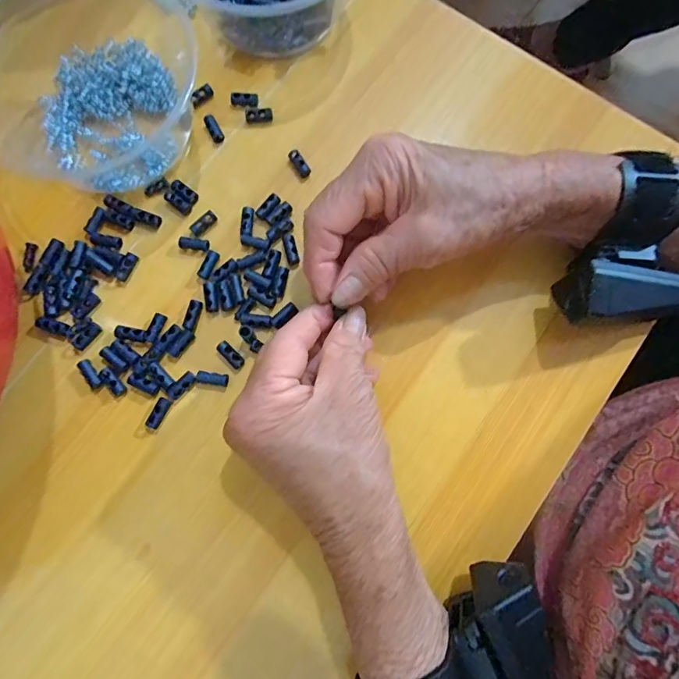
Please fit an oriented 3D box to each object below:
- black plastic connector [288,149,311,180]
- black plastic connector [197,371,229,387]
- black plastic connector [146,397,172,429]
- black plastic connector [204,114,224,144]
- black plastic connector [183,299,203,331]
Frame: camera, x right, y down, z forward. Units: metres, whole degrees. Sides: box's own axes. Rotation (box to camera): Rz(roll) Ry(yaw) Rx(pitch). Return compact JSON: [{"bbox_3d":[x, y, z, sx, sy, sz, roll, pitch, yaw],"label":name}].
[{"bbox_3d":[-0.027,-0.118,0.299,0.008,0.004,0.020,-31,80,-7],"label":"black plastic connector"},{"bbox_3d":[-0.076,0.024,0.270,0.019,0.007,0.008,7,78,1],"label":"black plastic connector"},{"bbox_3d":[-0.108,0.044,0.267,0.008,0.008,0.018,32,80,6],"label":"black plastic connector"},{"bbox_3d":[-0.086,-0.144,0.304,0.008,0.004,0.022,-27,80,-6],"label":"black plastic connector"},{"bbox_3d":[-0.092,-0.015,0.278,0.008,0.005,0.019,17,78,3],"label":"black plastic connector"}]

